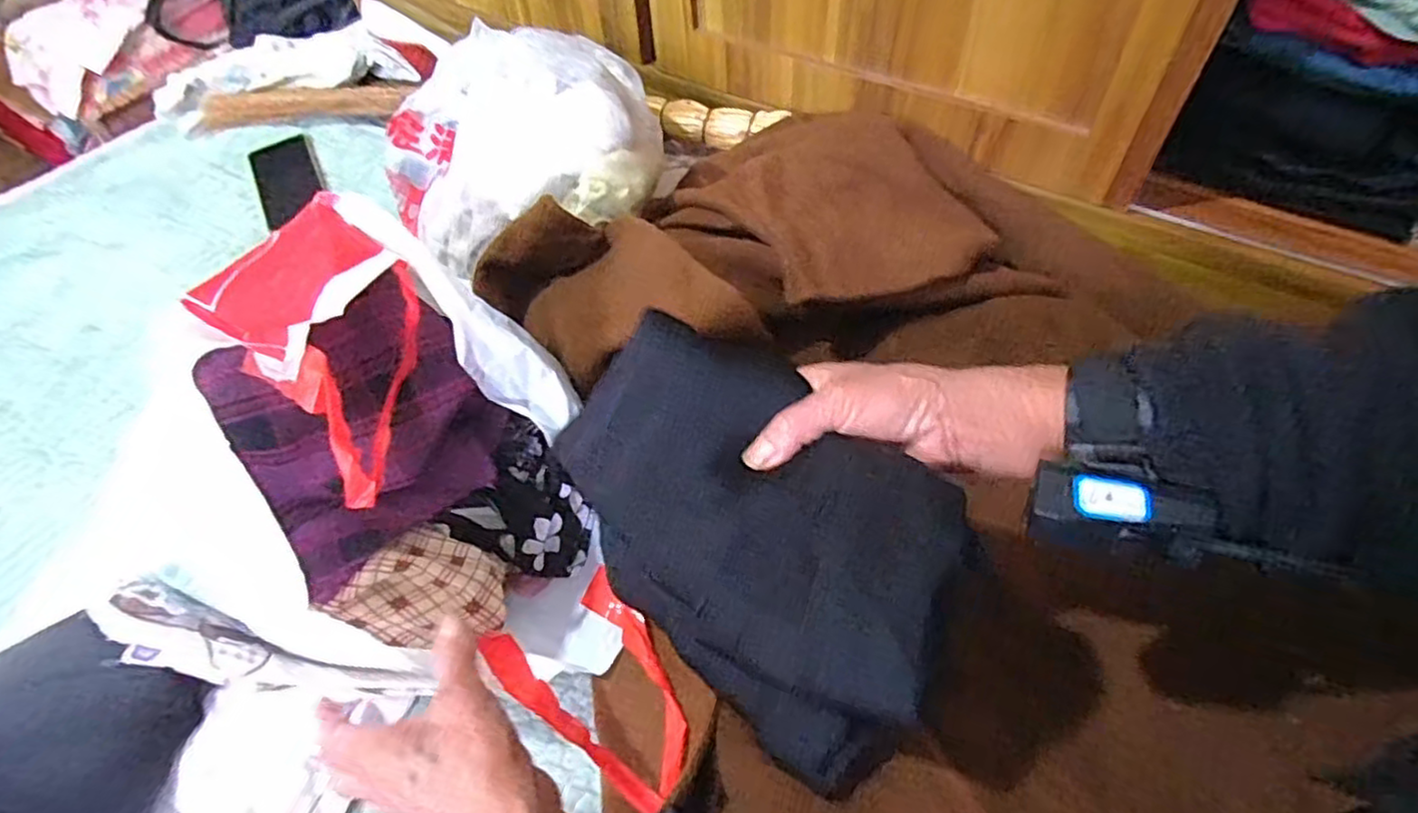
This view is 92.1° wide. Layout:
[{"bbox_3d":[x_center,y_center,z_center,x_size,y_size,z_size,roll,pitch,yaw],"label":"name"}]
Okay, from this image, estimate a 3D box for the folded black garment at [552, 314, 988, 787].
[{"bbox_3d":[0.015,0.058,0.356,0.233,0.067,0.137,36,63,28],"label":"folded black garment"}]

